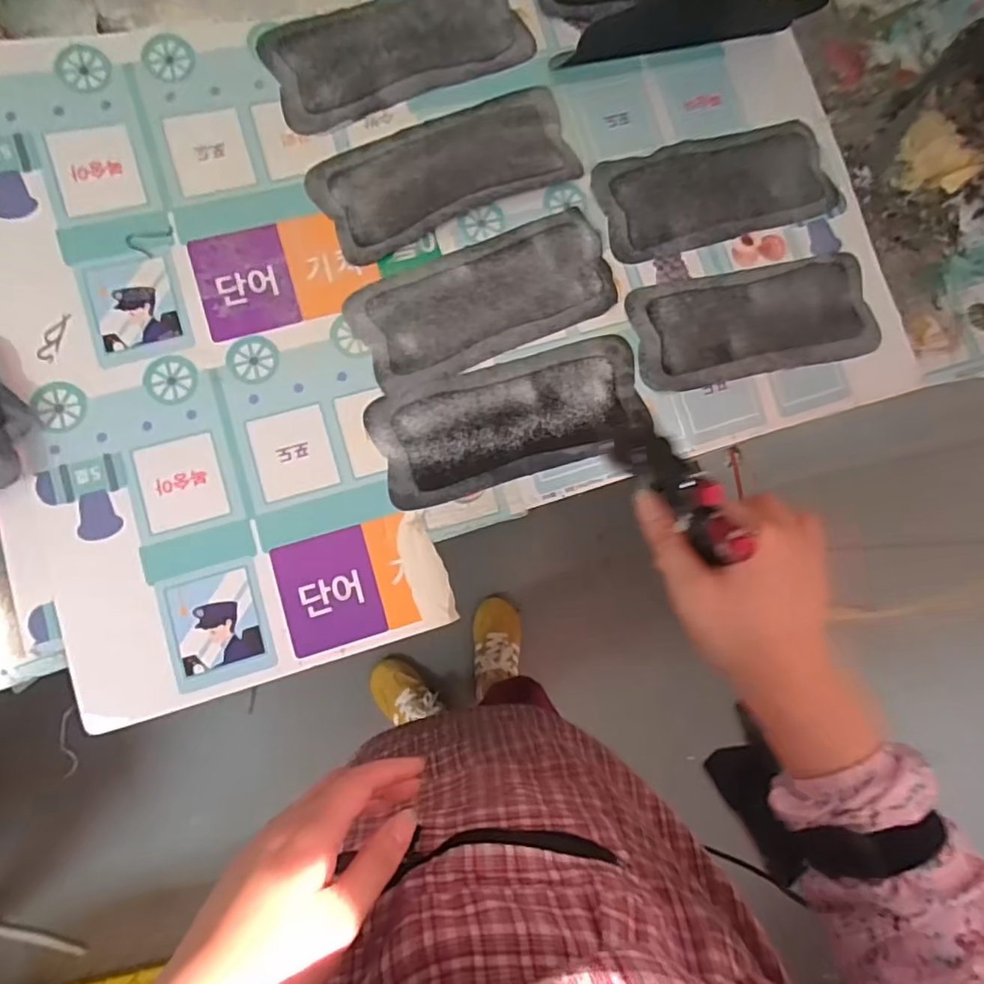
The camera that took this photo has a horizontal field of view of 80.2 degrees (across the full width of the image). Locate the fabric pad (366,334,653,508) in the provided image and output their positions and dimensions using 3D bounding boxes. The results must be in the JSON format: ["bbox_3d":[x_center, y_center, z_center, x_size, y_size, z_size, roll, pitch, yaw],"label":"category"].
[{"bbox_3d":[0.018,-0.060,0.491,0.227,0.006,0.095,-17,87,-8],"label":"fabric pad"}]

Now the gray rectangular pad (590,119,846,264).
[{"bbox_3d":[0.206,-0.279,0.532,0.221,0.012,0.097,-15,87,-8],"label":"gray rectangular pad"}]

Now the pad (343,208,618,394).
[{"bbox_3d":[-0.002,-0.164,0.495,0.223,0.004,0.092,-24,88,-8],"label":"pad"}]

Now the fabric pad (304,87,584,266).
[{"bbox_3d":[-0.035,-0.278,0.498,0.225,0.020,0.092,-26,89,-8],"label":"fabric pad"}]

